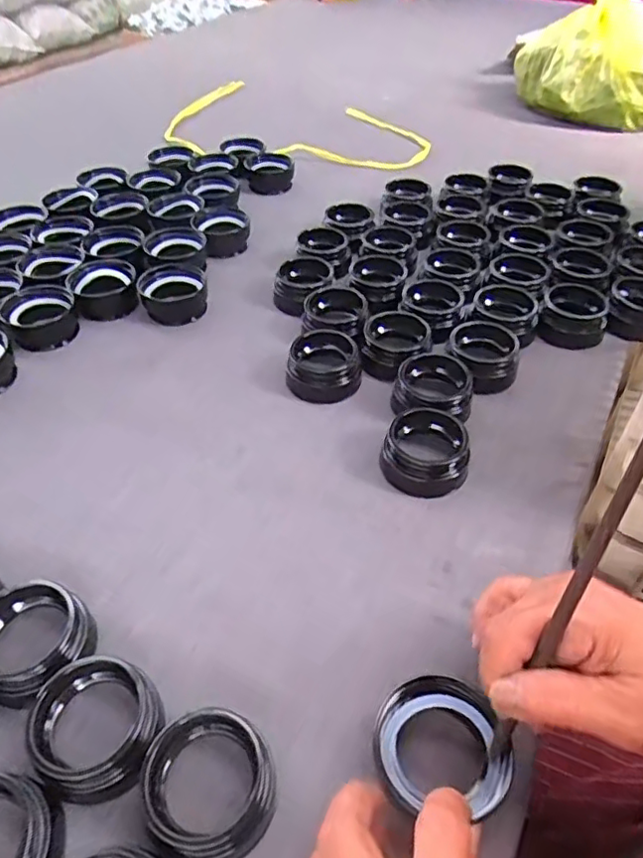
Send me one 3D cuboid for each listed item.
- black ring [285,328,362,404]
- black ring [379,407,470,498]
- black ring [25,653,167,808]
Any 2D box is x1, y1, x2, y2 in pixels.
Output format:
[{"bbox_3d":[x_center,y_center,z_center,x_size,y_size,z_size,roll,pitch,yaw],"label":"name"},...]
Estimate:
[{"bbox_3d":[0.005,-0.062,0.534,0.062,0.034,0.074,16,48,16],"label":"black ring"},{"bbox_3d":[0.082,0.016,0.456,0.067,0.036,0.064,0,46,0],"label":"black ring"},{"bbox_3d":[-0.120,0.156,0.309,0.059,0.036,0.066,-6,46,-6],"label":"black ring"}]

